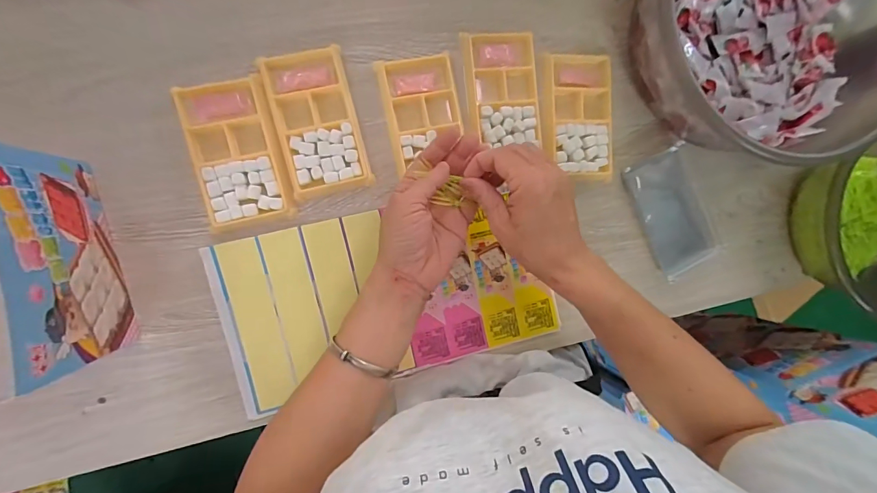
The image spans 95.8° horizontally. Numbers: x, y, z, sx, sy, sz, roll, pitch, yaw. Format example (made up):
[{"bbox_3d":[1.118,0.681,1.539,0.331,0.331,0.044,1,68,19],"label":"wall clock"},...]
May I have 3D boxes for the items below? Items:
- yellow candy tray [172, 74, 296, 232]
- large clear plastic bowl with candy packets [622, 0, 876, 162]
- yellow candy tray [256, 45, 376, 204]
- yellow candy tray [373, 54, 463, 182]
[{"bbox_3d":[-0.188,-0.088,0.370,0.076,0.014,0.134,-15,95,-8],"label":"yellow candy tray"},{"bbox_3d":[0.328,-0.241,0.403,0.284,0.100,0.271,0,92,-9],"label":"large clear plastic bowl with candy packets"},{"bbox_3d":[-0.116,-0.119,0.384,0.076,0.013,0.136,-15,95,-8],"label":"yellow candy tray"},{"bbox_3d":[-0.016,-0.136,0.401,0.075,0.012,0.108,-13,94,-8],"label":"yellow candy tray"}]

